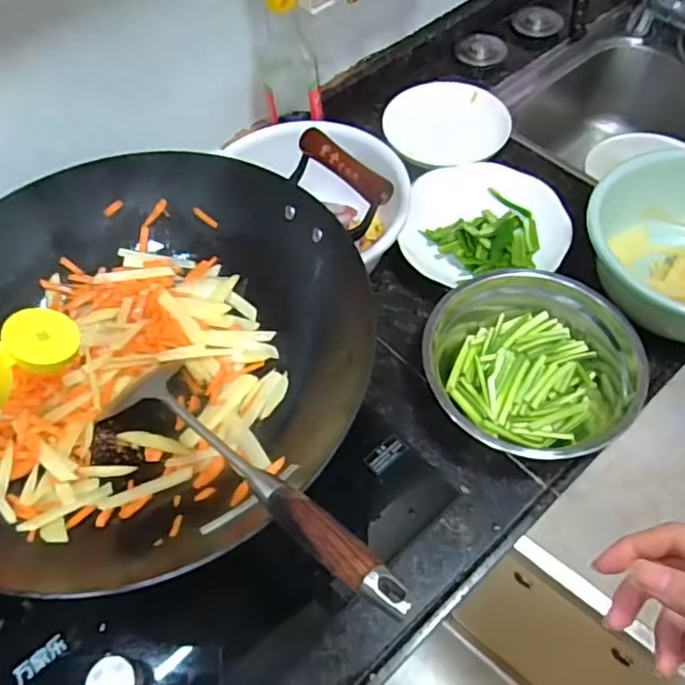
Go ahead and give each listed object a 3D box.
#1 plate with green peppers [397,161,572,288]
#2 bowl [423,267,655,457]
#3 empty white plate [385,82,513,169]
[{"bbox_3d":[0.173,-0.154,0.737,0.196,0.036,0.170,-7,58,-1],"label":"plate with green peppers"},{"bbox_3d":[0.188,0.019,0.612,0.205,0.077,0.183,1,58,4],"label":"bowl"},{"bbox_3d":[0.145,-0.314,0.841,0.167,0.021,0.171,-1,58,2],"label":"empty white plate"}]

